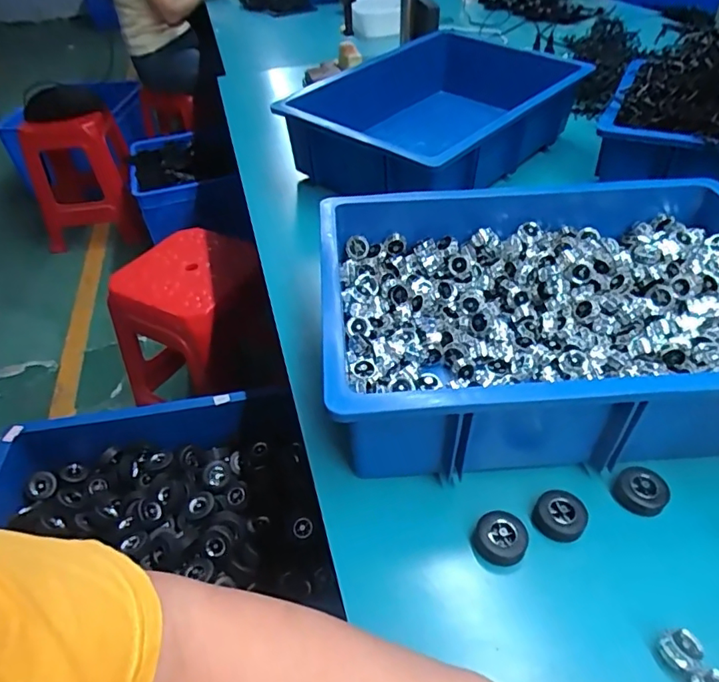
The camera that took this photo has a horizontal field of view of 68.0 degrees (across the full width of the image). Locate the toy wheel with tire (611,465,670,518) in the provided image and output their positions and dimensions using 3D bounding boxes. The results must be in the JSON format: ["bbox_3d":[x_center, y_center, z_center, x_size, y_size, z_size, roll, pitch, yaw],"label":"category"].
[{"bbox_3d":[0.221,0.117,0.418,0.033,0.016,0.037,-26,47,-21],"label":"toy wheel with tire"}]

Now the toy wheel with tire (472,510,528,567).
[{"bbox_3d":[0.103,0.145,0.390,0.036,0.017,0.033,-3,43,3],"label":"toy wheel with tire"}]

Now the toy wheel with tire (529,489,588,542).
[{"bbox_3d":[0.152,0.133,0.405,0.037,0.018,0.035,-3,43,3],"label":"toy wheel with tire"}]

